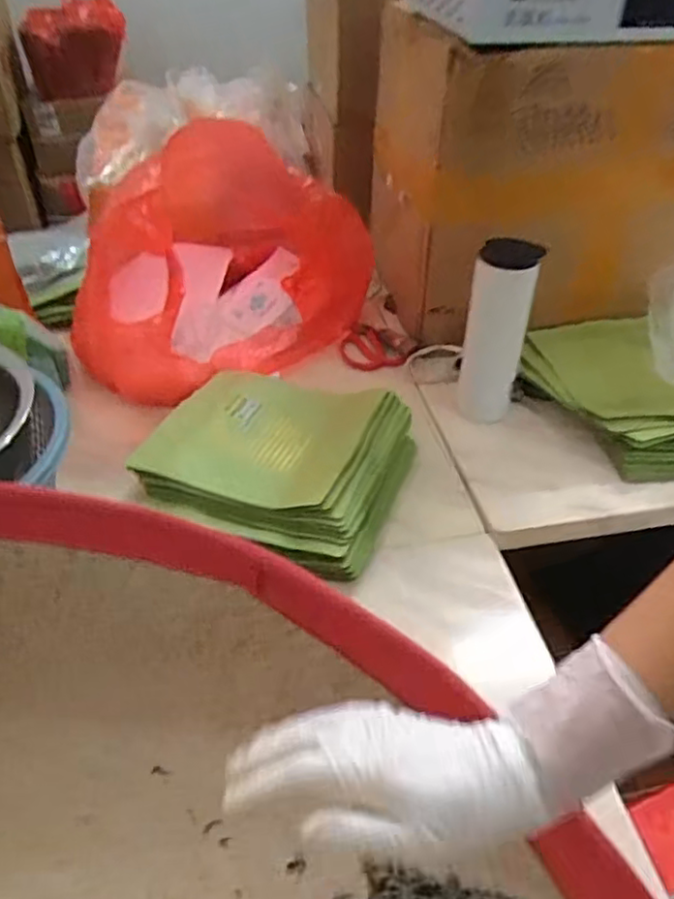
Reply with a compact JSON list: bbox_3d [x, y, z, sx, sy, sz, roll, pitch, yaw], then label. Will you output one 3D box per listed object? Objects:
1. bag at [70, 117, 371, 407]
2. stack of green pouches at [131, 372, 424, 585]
[{"bbox_3d":[-0.160,-0.280,0.919,0.328,0.265,0.491,14,42,15],"label":"bag"},{"bbox_3d":[-0.057,0.005,0.753,0.262,0.066,0.273,14,44,15],"label":"stack of green pouches"}]

